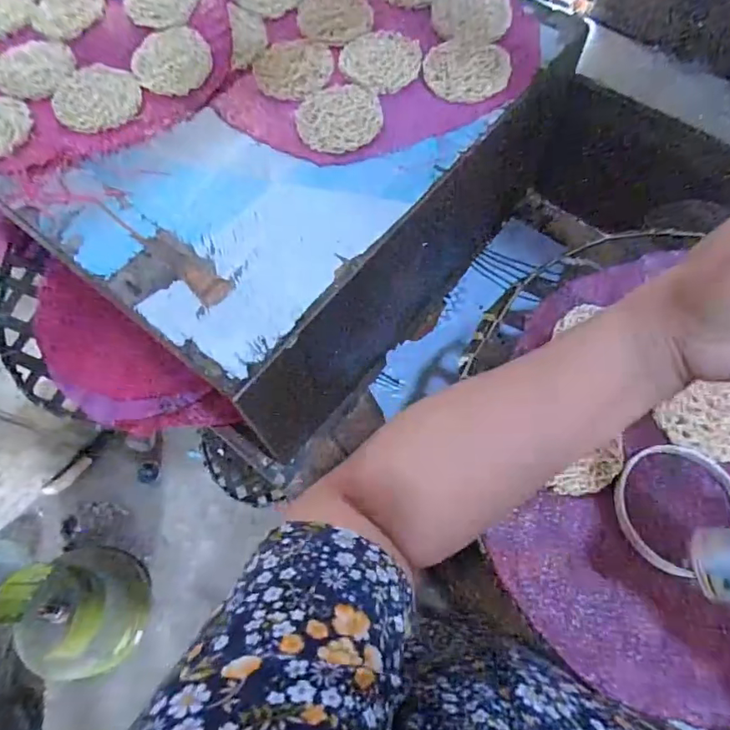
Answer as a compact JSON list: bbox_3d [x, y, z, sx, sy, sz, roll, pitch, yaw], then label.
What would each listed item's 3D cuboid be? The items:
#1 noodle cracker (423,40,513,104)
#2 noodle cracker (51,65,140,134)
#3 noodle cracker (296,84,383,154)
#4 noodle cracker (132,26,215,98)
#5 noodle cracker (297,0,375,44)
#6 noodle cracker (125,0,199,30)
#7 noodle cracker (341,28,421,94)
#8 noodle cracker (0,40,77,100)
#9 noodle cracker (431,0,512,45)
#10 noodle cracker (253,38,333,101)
[{"bbox_3d":[0.098,-0.283,0.492,0.080,0.010,0.073,6,68,6],"label":"noodle cracker"},{"bbox_3d":[-0.257,-0.257,0.488,0.074,0.004,0.079,-1,68,3],"label":"noodle cracker"},{"bbox_3d":[-0.023,-0.231,0.472,0.077,0.011,0.075,-1,68,3],"label":"noodle cracker"},{"bbox_3d":[-0.190,-0.302,0.505,0.074,0.012,0.076,-1,68,3],"label":"noodle cracker"},{"bbox_3d":[-0.032,-0.366,0.533,0.077,0.006,0.086,-26,69,-8],"label":"noodle cracker"},{"bbox_3d":[-0.212,-0.382,0.535,0.075,0.006,0.079,6,68,5],"label":"noodle cracker"},{"bbox_3d":[0.016,-0.299,0.500,0.076,0.005,0.077,-1,68,3],"label":"noodle cracker"},{"bbox_3d":[-0.328,-0.295,0.505,0.076,0.004,0.075,-1,68,3],"label":"noodle cracker"},{"bbox_3d":[0.109,-0.359,0.522,0.078,0.006,0.092,9,68,7],"label":"noodle cracker"},{"bbox_3d":[-0.070,-0.293,0.502,0.075,0.007,0.075,-1,68,3],"label":"noodle cracker"}]

